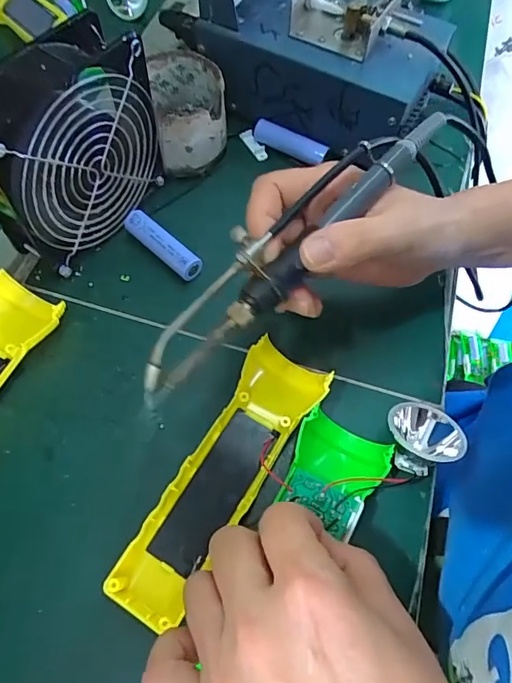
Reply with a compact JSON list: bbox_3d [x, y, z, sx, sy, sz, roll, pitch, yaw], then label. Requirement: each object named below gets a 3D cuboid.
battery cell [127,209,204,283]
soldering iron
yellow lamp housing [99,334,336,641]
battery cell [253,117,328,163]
[{"bbox_3d":[-0.068,-0.070,0.333,0.068,0.019,0.017,41,68,16],"label":"battery cell"},{"bbox_3d":[0.019,-0.054,0.228,0.031,0.019,0.211,42,81,17],"label":"soldering iron"},{"bbox_3d":[-0.017,0.072,0.261,0.049,0.029,0.163,30,66,12],"label":"yellow lamp housing"},{"bbox_3d":[0.028,-0.164,0.381,0.064,0.018,0.015,25,65,10],"label":"battery cell"}]

